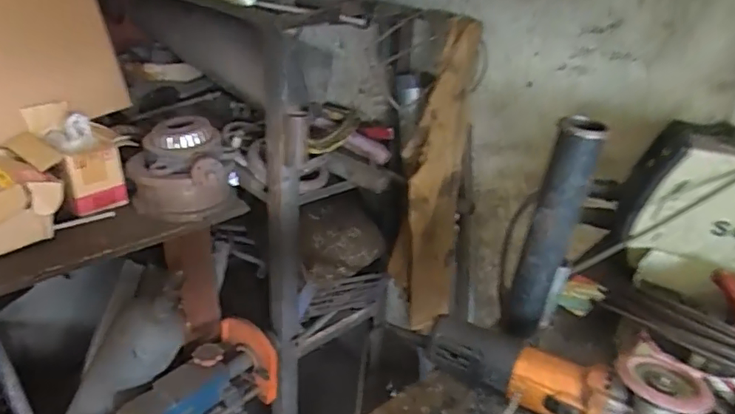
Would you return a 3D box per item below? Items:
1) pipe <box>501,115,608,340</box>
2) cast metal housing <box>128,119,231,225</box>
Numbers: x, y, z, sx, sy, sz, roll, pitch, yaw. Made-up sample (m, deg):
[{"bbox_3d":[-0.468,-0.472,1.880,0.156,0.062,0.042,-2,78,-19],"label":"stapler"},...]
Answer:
[{"bbox_3d":[0.213,0.034,0.636,0.055,0.274,0.049,13,30,16],"label":"pipe"},{"bbox_3d":[-0.404,-0.079,1.156,0.199,0.161,0.185,-9,31,-22],"label":"cast metal housing"}]

